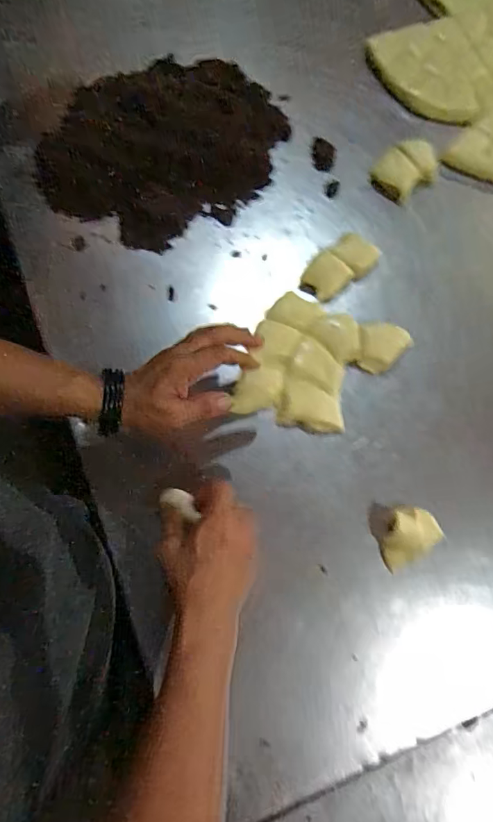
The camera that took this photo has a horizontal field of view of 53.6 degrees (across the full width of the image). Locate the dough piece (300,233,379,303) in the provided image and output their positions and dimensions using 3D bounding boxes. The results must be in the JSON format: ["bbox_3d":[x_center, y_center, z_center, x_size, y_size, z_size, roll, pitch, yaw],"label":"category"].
[{"bbox_3d":[0.112,-0.170,0.576,0.048,0.032,0.097,42,77,11],"label":"dough piece"}]

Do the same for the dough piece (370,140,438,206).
[{"bbox_3d":[0.202,-0.305,0.621,0.078,0.030,0.063,-43,78,-12],"label":"dough piece"}]

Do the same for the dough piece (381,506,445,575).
[{"bbox_3d":[0.158,0.123,0.484,0.061,0.029,0.048,-33,76,-10],"label":"dough piece"}]

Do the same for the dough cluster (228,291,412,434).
[{"bbox_3d":[0.078,-0.047,0.531,0.148,0.023,0.146,23,74,6],"label":"dough cluster"}]

